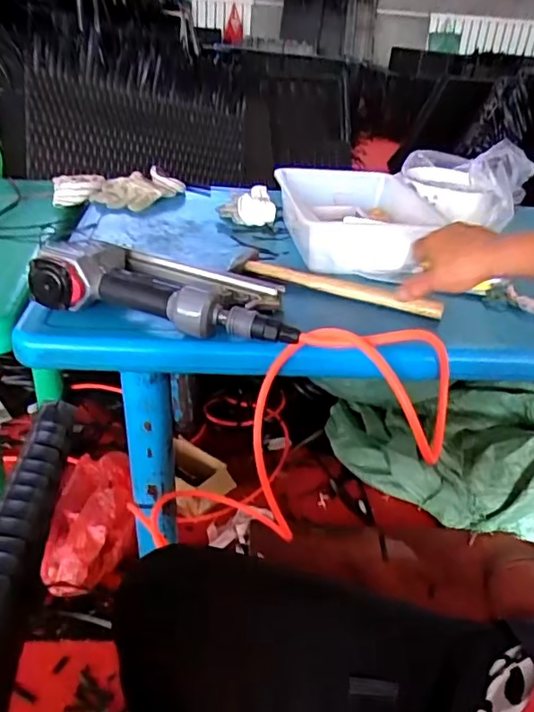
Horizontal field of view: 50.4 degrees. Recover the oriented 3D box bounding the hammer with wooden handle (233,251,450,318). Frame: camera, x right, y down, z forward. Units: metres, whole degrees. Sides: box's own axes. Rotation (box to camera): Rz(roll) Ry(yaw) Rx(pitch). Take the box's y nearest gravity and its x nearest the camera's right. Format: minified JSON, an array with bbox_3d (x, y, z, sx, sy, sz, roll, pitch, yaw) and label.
[{"bbox_3d":[0.087,-0.095,0.723,0.272,0.020,0.065,17,33,21],"label":"hammer with wooden handle"}]

